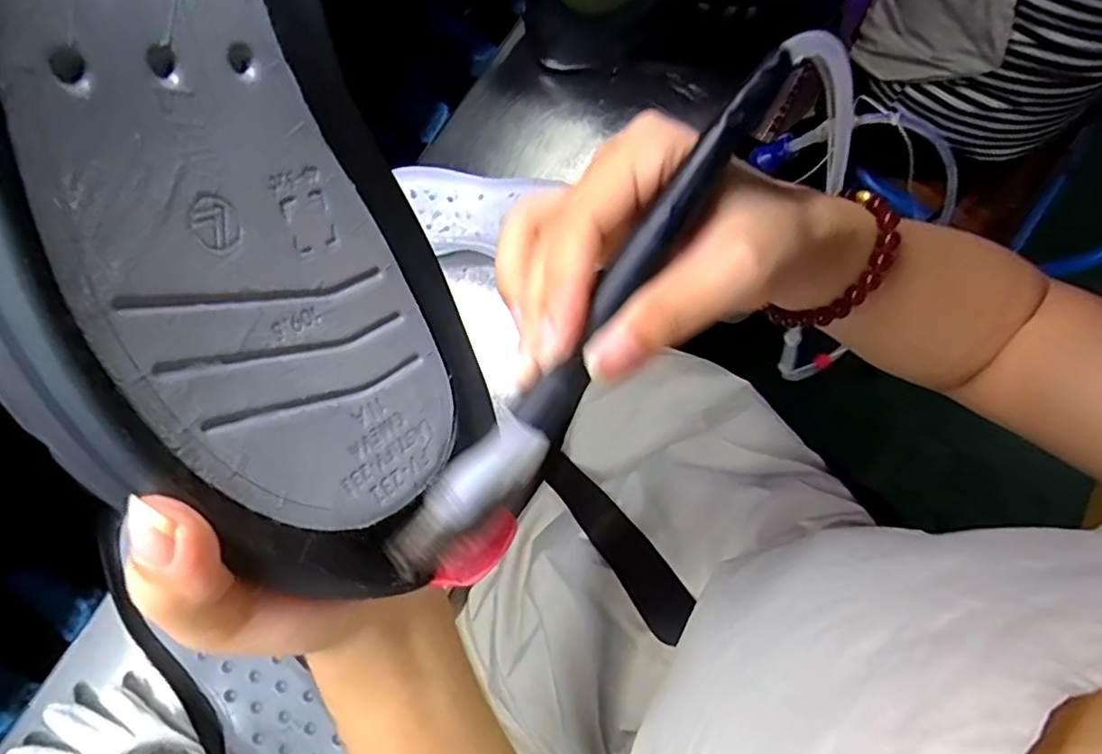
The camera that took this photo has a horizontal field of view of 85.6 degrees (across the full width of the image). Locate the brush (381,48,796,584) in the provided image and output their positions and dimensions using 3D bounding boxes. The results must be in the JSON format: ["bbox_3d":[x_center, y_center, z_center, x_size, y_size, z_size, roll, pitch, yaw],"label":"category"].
[{"bbox_3d":[0.012,-0.013,0.172,0.020,0.020,0.177,37,96,6],"label":"brush"}]

